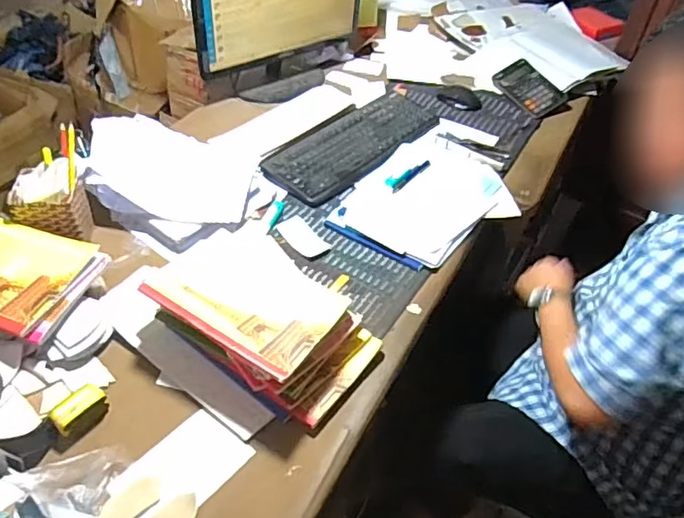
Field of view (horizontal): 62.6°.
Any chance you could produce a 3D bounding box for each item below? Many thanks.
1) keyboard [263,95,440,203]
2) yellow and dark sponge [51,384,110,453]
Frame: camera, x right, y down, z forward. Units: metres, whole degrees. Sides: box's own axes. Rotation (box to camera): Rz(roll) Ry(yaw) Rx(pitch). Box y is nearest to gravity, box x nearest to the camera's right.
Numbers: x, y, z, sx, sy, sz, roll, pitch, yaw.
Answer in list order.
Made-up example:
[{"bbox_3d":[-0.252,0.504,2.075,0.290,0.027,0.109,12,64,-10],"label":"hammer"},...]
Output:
[{"bbox_3d":[0.033,-0.259,1.238,0.164,0.025,0.462,32,51,24],"label":"keyboard"},{"bbox_3d":[-0.343,0.204,0.734,0.078,0.039,0.044,-32,56,-31],"label":"yellow and dark sponge"}]

